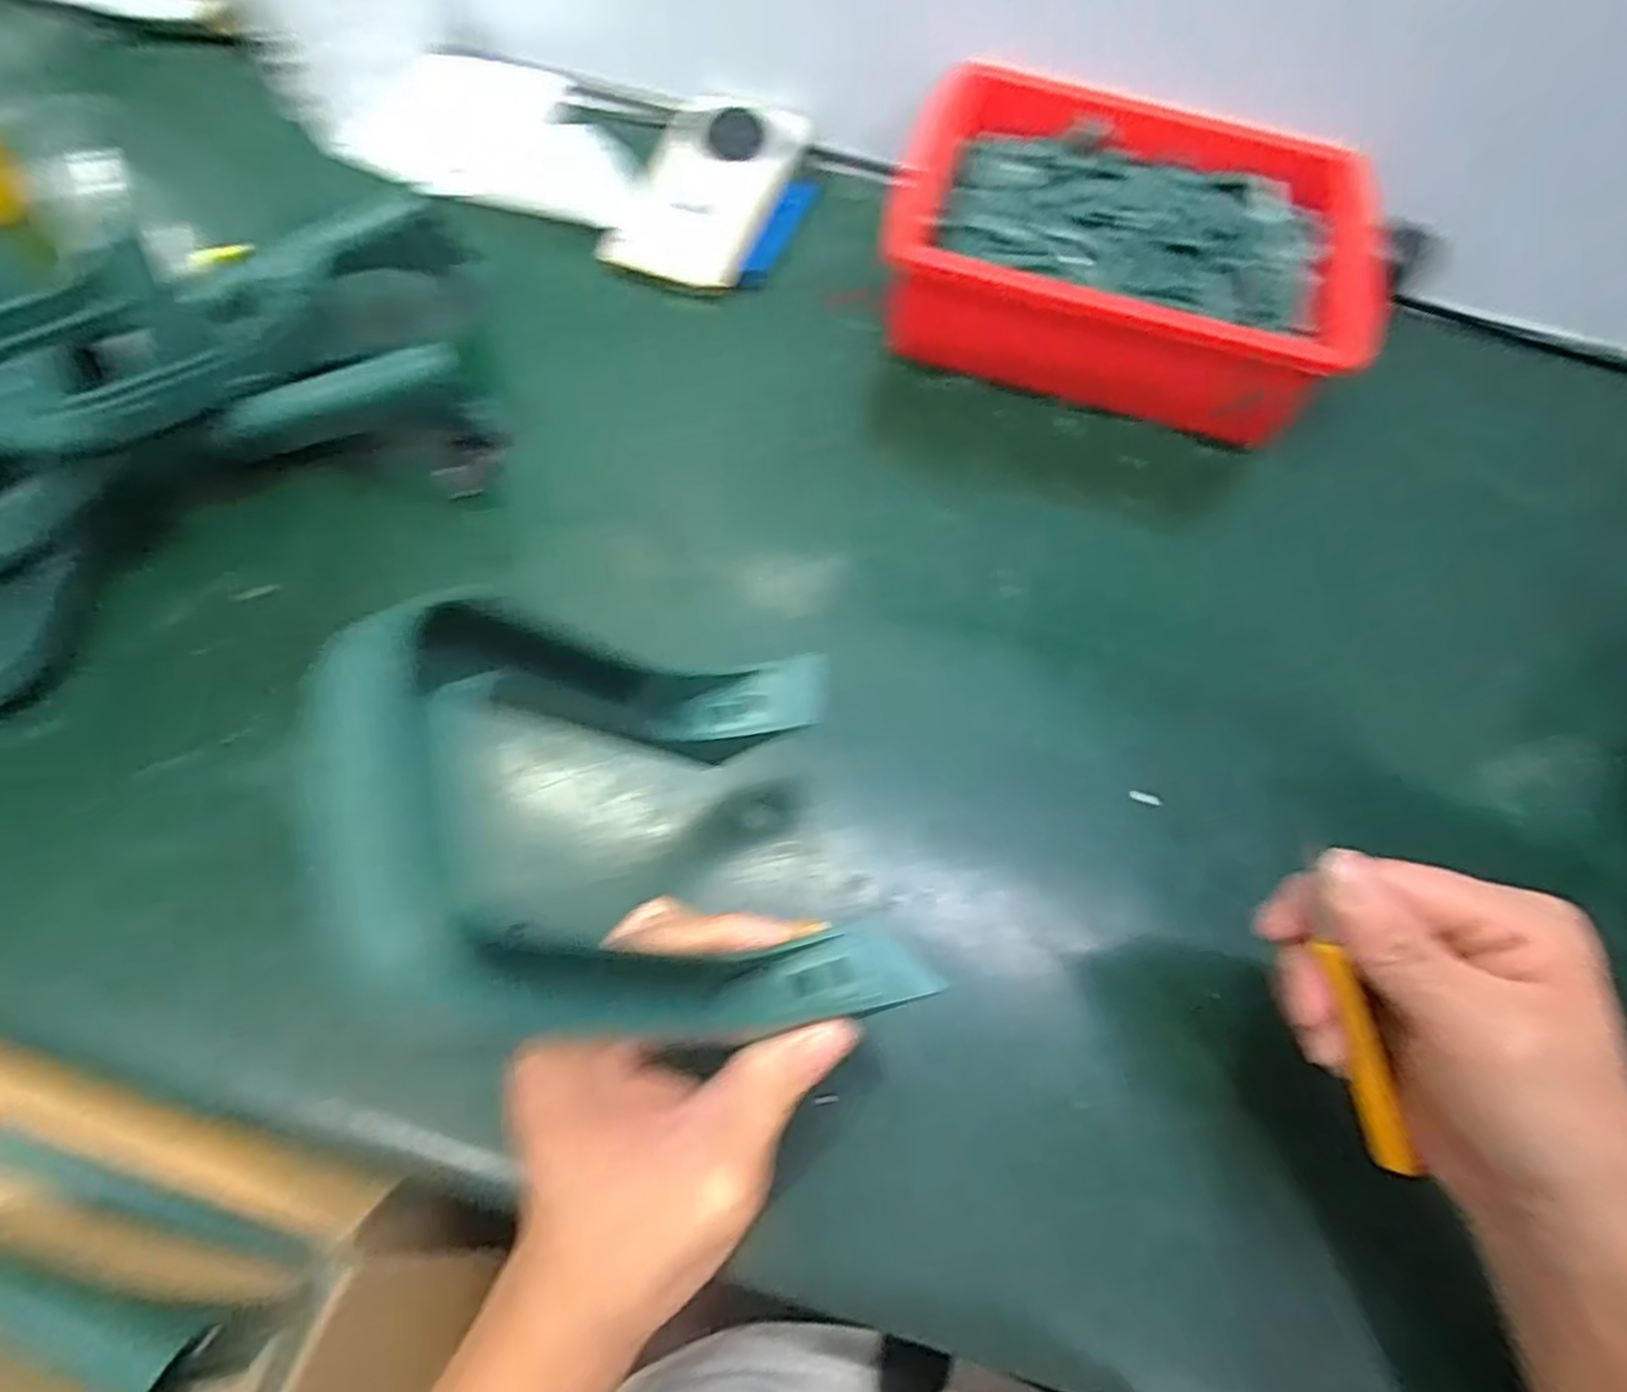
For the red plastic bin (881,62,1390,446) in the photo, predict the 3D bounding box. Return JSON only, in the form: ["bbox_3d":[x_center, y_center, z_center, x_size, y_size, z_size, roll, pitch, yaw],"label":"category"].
[{"bbox_3d":[0.179,-0.256,0.470,0.253,0.077,0.178,19,68,6],"label":"red plastic bin"}]

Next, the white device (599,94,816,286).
[{"bbox_3d":[-0.064,-0.323,0.508,0.087,0.019,0.154,19,65,5],"label":"white device"}]

